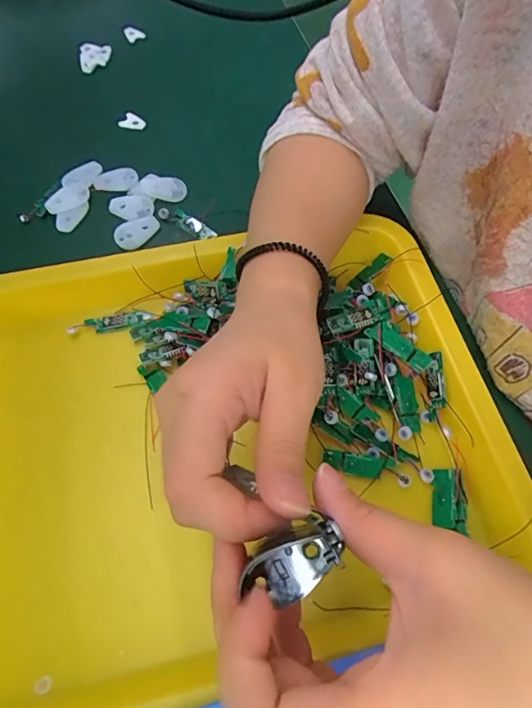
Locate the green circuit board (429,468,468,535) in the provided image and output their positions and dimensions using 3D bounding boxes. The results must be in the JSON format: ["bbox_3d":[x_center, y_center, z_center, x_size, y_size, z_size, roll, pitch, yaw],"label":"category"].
[{"bbox_3d":[0.102,0.081,0.256,0.018,0.004,0.033,-8,61,25],"label":"green circuit board"}]

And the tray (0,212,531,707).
[{"bbox_3d":[-0.044,0.045,0.269,0.338,0.040,0.252,-13,64,-6],"label":"tray"}]

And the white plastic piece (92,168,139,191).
[{"bbox_3d":[-0.124,-0.143,0.374,0.036,0.005,0.018,-9,63,-4],"label":"white plastic piece"}]

